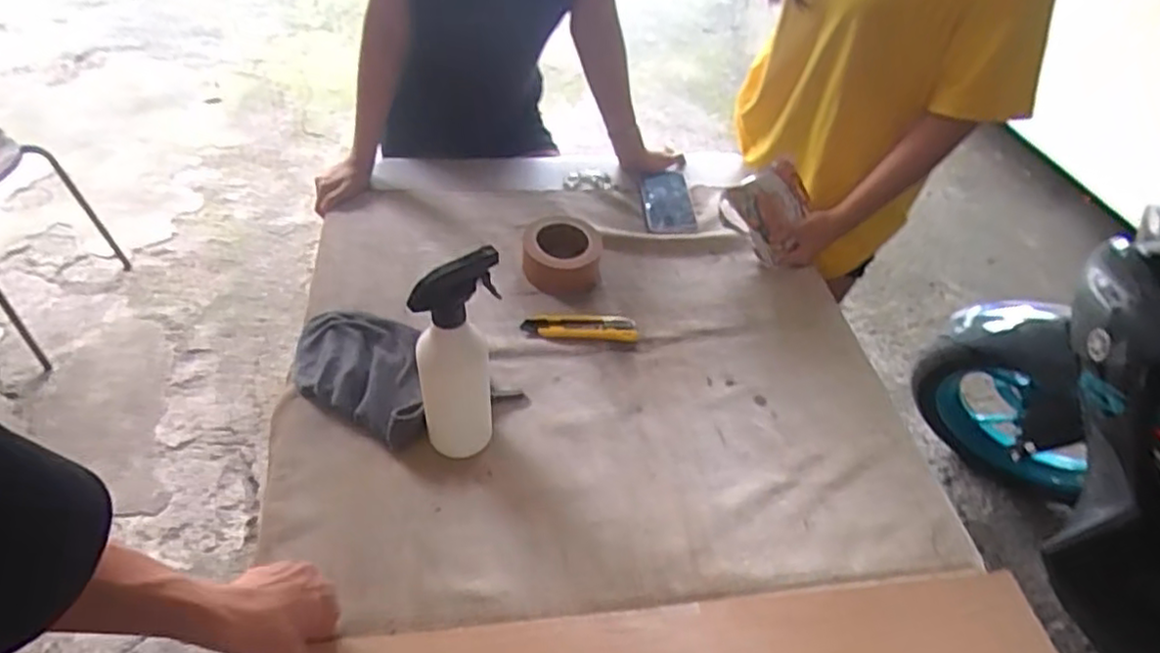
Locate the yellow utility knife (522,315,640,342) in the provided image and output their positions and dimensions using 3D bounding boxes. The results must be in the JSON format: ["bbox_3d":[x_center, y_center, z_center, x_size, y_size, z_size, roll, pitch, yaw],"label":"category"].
[{"bbox_3d":[-0.001,0.000,0.875,0.142,0.021,0.035,4,44,1],"label":"yellow utility knife"}]

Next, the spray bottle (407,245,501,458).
[{"bbox_3d":[-0.117,0.036,0.674,0.081,0.239,0.059,-5,45,-8],"label":"spray bottle"}]

